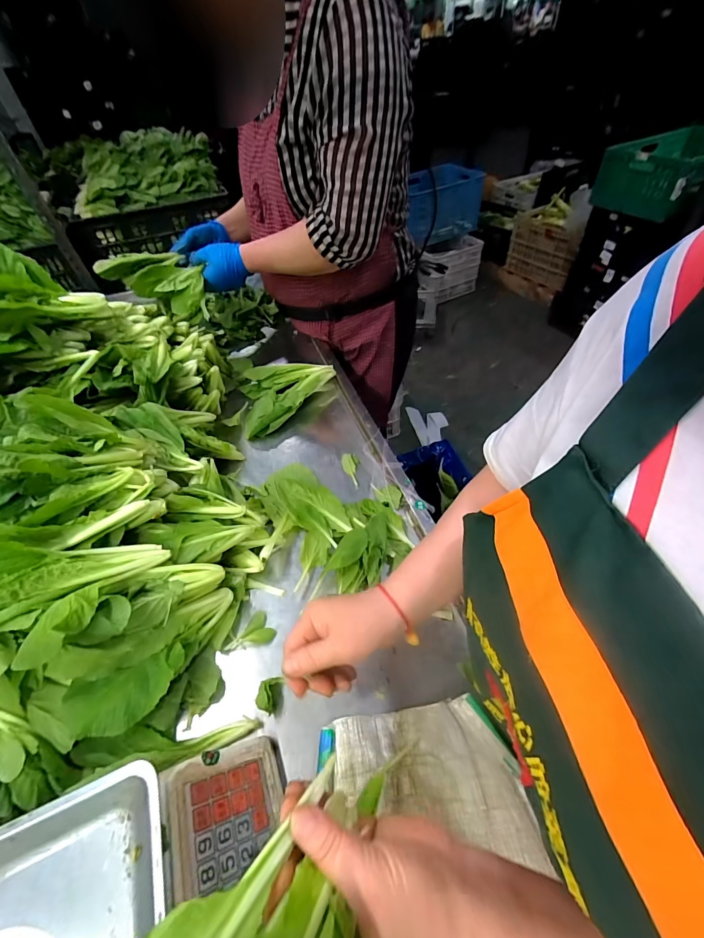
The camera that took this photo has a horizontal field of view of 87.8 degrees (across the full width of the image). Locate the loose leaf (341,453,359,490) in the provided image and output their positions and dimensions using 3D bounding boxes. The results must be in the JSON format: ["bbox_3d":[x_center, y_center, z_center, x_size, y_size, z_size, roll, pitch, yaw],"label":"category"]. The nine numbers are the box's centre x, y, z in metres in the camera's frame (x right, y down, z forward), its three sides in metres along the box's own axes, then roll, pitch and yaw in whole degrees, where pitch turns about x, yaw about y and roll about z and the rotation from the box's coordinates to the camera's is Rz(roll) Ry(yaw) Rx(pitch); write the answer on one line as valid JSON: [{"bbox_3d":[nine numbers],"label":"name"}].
[{"bbox_3d":[-0.003,0.002,0.620,0.028,0.009,0.079,-4,50,2],"label":"loose leaf"}]

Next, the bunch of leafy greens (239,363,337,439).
[{"bbox_3d":[-0.126,-0.153,0.733,0.186,0.037,0.180,-12,50,-4],"label":"bunch of leafy greens"}]

